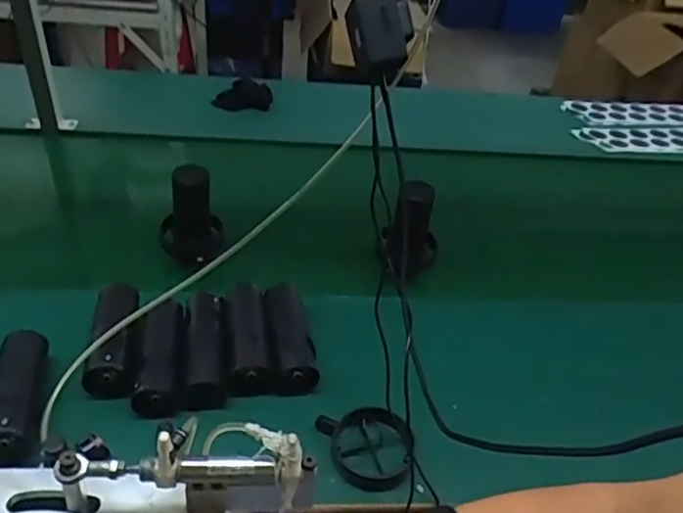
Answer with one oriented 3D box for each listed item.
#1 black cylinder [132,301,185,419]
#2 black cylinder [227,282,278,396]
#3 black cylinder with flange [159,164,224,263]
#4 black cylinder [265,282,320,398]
[{"bbox_3d":[-0.232,0.126,0.791,0.059,0.058,0.156,-2,38,-9],"label":"black cylinder"},{"bbox_3d":[-0.126,0.111,0.836,0.059,0.059,0.168,-3,39,-10],"label":"black cylinder"},{"bbox_3d":[-0.232,-0.062,0.944,0.093,0.137,0.096,-6,39,-13],"label":"black cylinder with flange"},{"bbox_3d":[-0.071,0.107,0.846,0.058,0.060,0.173,-3,39,-10],"label":"black cylinder"}]

